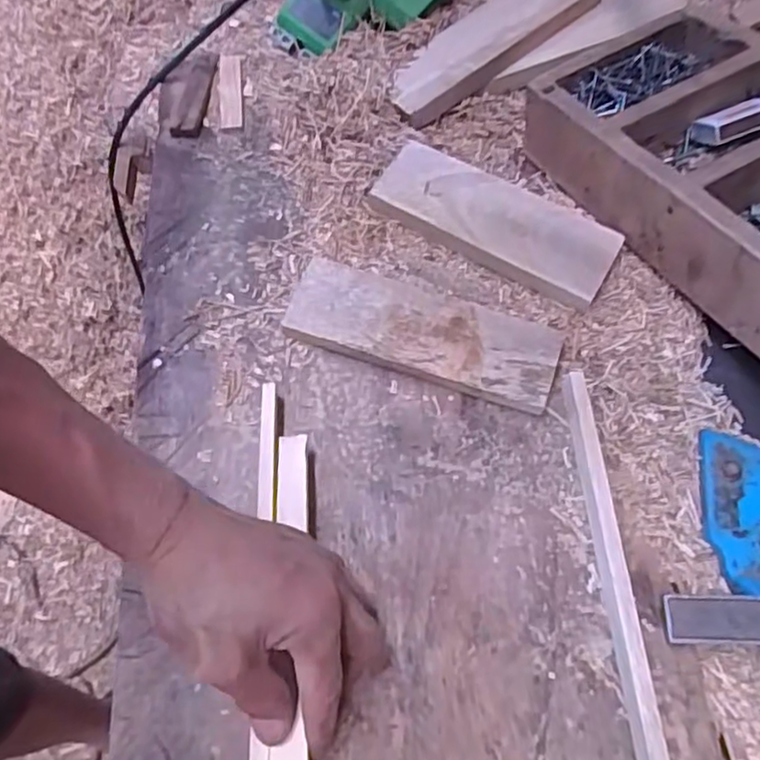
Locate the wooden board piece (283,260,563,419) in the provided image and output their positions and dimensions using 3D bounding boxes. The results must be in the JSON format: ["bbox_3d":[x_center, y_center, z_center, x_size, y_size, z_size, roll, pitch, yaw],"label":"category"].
[{"bbox_3d":[0.032,-0.038,0.502,0.200,0.019,0.076,19,60,6],"label":"wooden board piece"}]

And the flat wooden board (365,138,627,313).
[{"bbox_3d":[0.095,-0.135,0.548,0.198,0.022,0.083,30,62,12],"label":"flat wooden board"}]

